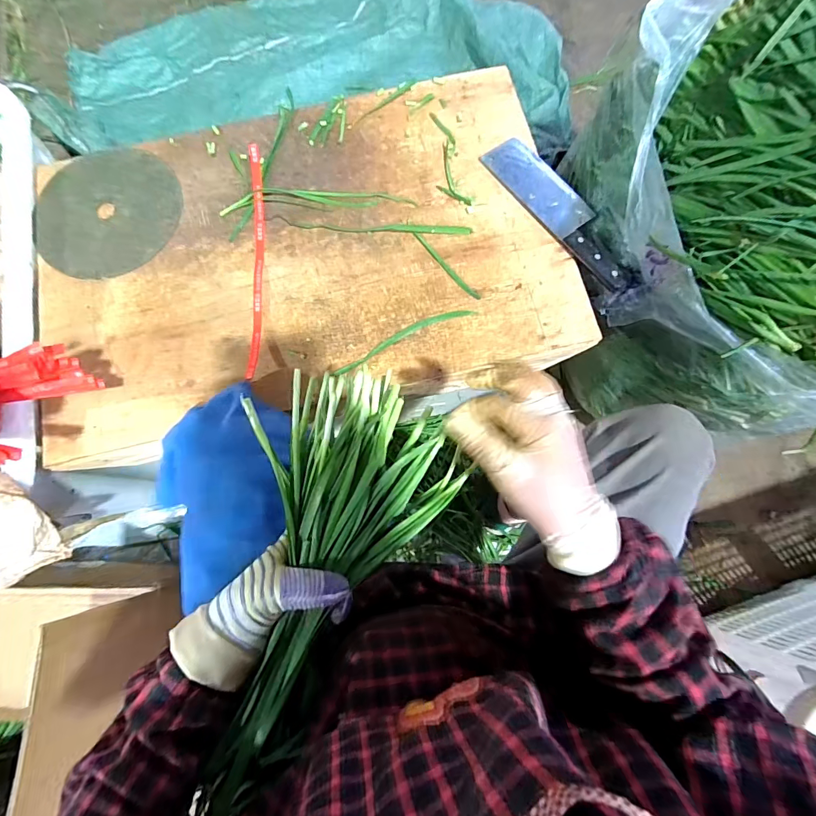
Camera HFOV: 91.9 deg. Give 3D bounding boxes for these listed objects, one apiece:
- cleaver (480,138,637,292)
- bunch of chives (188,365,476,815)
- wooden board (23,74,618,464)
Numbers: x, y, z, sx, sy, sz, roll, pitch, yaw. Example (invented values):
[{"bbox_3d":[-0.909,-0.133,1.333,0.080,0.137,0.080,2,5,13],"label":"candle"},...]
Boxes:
[{"bbox_3d":[0.212,-0.272,0.541,0.066,0.016,0.269,-37,78,-7],"label":"cleaver"},{"bbox_3d":[-0.074,0.129,0.321,0.183,0.086,0.324,19,76,6],"label":"bunch of chives"},{"bbox_3d":[-0.153,-0.219,0.552,0.725,0.035,0.470,-13,76,-2],"label":"wooden board"}]

